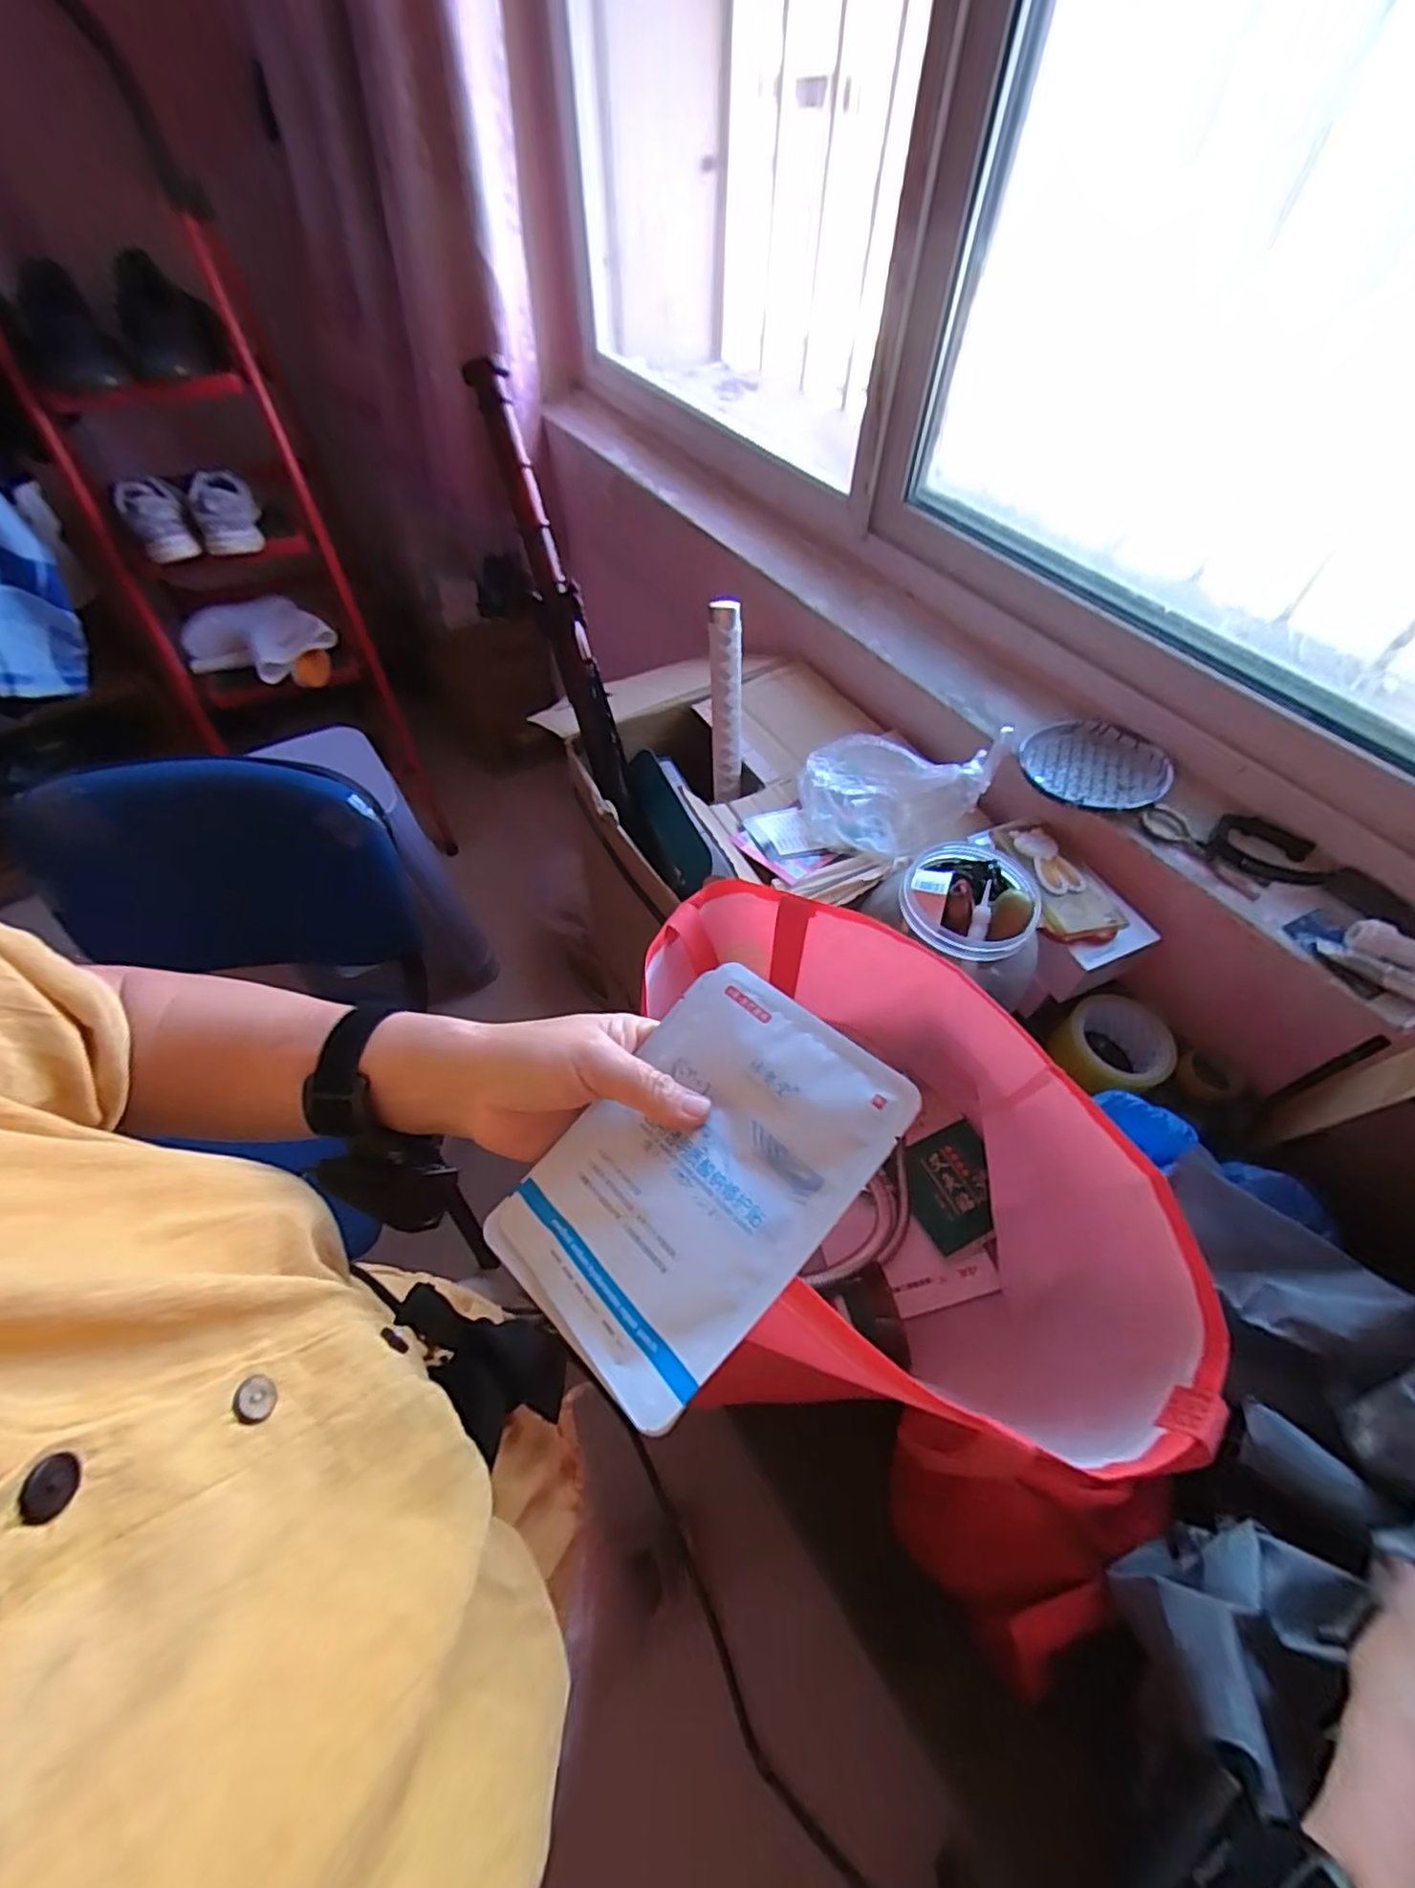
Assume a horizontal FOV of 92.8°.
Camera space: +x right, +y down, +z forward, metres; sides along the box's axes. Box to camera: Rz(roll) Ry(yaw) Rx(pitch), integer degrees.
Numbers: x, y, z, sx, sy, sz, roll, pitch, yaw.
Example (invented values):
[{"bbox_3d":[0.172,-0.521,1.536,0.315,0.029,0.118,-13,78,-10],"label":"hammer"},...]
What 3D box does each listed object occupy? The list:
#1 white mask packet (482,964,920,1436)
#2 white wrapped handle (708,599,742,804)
[{"bbox_3d":[-0.006,0.098,0.297,0.119,0.009,0.172,35,77,32],"label":"white mask packet"},{"bbox_3d":[0.022,-0.280,0.798,0.035,0.228,0.031,-6,35,-7],"label":"white wrapped handle"}]

